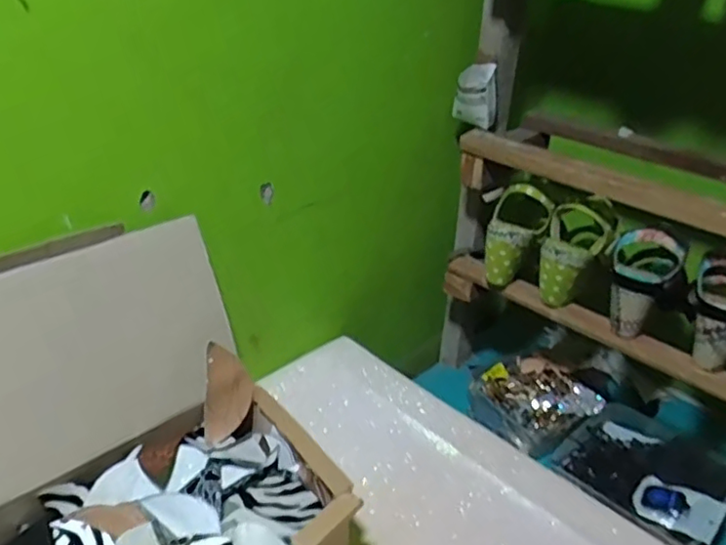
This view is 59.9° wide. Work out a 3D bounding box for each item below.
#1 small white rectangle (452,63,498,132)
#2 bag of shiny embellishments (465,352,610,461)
[{"bbox_3d":[0.158,-0.246,0.873,0.056,0.078,0.032,11,30,12],"label":"small white rectangle"},{"bbox_3d":[0.260,0.197,0.979,0.149,0.063,0.174,-15,34,-30],"label":"bag of shiny embellishments"}]

